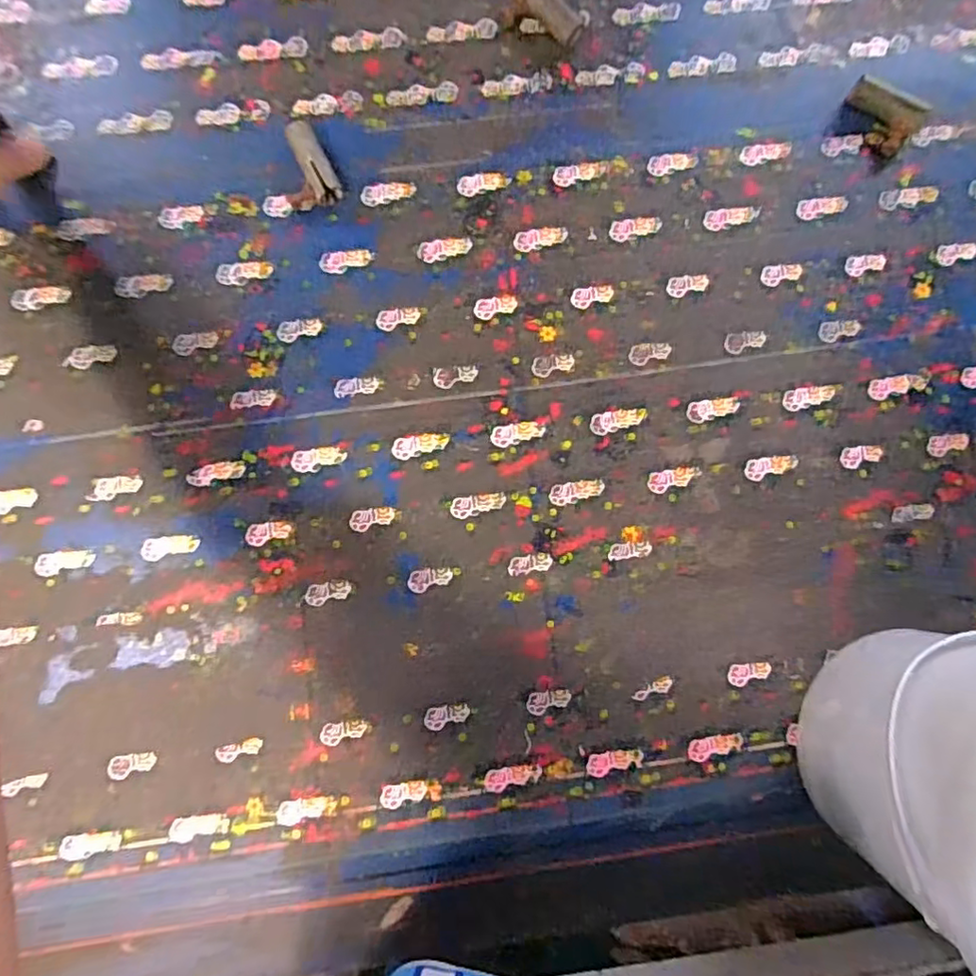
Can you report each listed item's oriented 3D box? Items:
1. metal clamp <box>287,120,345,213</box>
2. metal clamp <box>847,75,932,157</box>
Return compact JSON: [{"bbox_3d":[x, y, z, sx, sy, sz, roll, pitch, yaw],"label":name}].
[{"bbox_3d":[-0.139,-0.248,0.459,0.039,0.019,0.061,-17,84,-3],"label":"metal clamp"},{"bbox_3d":[0.315,-0.299,0.480,0.058,0.024,0.035,38,84,3],"label":"metal clamp"}]

